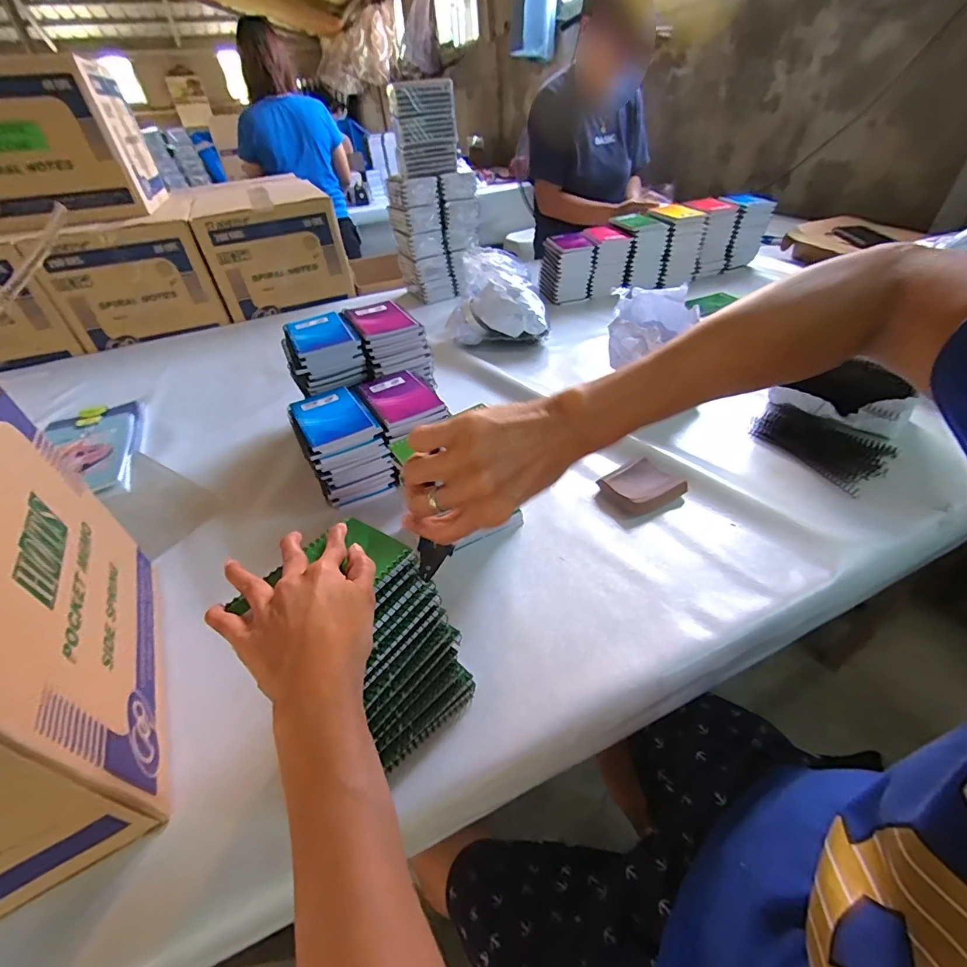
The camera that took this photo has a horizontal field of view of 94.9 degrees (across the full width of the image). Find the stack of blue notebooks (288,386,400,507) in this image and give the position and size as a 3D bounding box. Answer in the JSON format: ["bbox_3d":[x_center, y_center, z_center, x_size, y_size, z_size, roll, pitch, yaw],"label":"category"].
[{"bbox_3d":[-0.199,-0.047,0.627,0.098,0.118,0.142,-23,44,-20],"label":"stack of blue notebooks"}]

